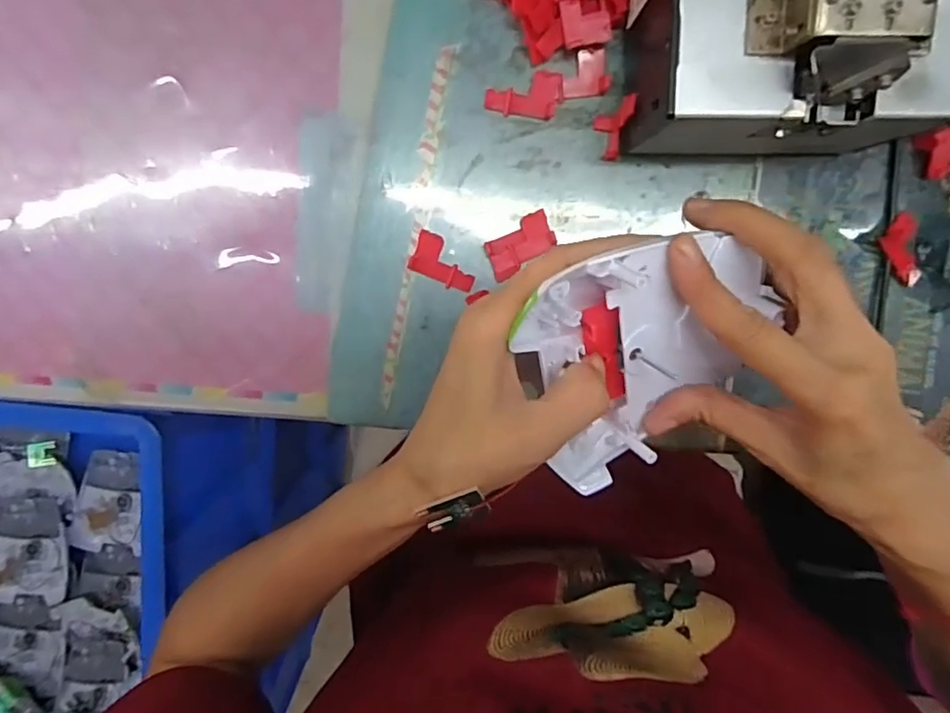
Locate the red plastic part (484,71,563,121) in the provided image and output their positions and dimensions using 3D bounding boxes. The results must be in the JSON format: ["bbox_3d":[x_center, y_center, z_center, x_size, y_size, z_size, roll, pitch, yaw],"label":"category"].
[{"bbox_3d":[0.026,-0.139,0.311,0.040,0.004,0.022,4,99,-1],"label":"red plastic part"}]

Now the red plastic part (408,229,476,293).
[{"bbox_3d":[-0.016,-0.051,0.323,0.037,0.004,0.023,26,98,-5],"label":"red plastic part"}]

